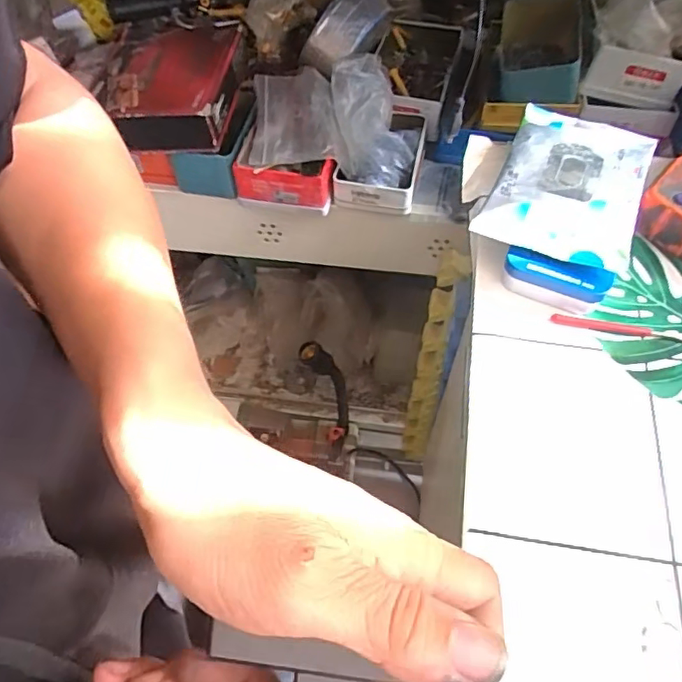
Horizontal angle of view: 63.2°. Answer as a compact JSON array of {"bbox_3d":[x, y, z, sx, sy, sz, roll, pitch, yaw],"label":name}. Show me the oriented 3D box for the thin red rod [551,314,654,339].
[{"bbox_3d":[0.160,-0.009,0.341,0.060,0.004,0.007,9,59,8],"label":"thin red rod"}]

